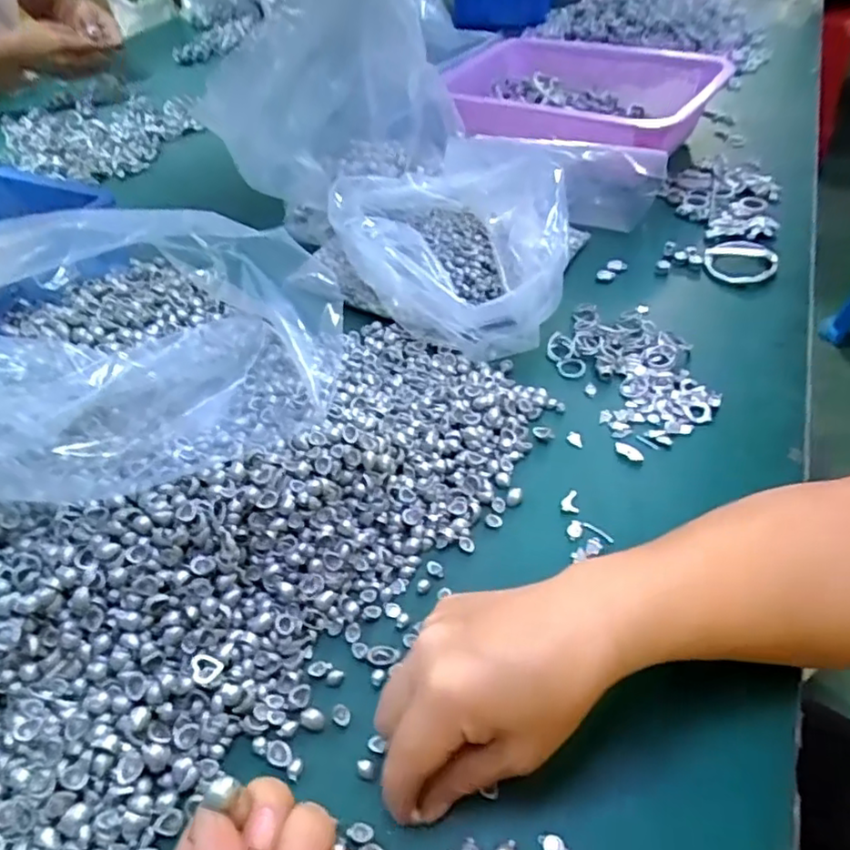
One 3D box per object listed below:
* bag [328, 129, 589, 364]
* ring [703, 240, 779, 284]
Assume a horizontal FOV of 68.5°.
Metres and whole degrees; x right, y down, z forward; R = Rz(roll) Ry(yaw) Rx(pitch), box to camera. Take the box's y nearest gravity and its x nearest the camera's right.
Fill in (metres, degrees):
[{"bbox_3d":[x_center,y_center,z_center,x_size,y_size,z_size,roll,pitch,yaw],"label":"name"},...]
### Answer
[{"bbox_3d":[0.022,-0.158,0.527,0.196,0.103,0.170,9,49,13],"label":"bag"},{"bbox_3d":[0.280,-0.147,0.556,0.057,0.007,0.058,-20,51,-4],"label":"ring"}]

